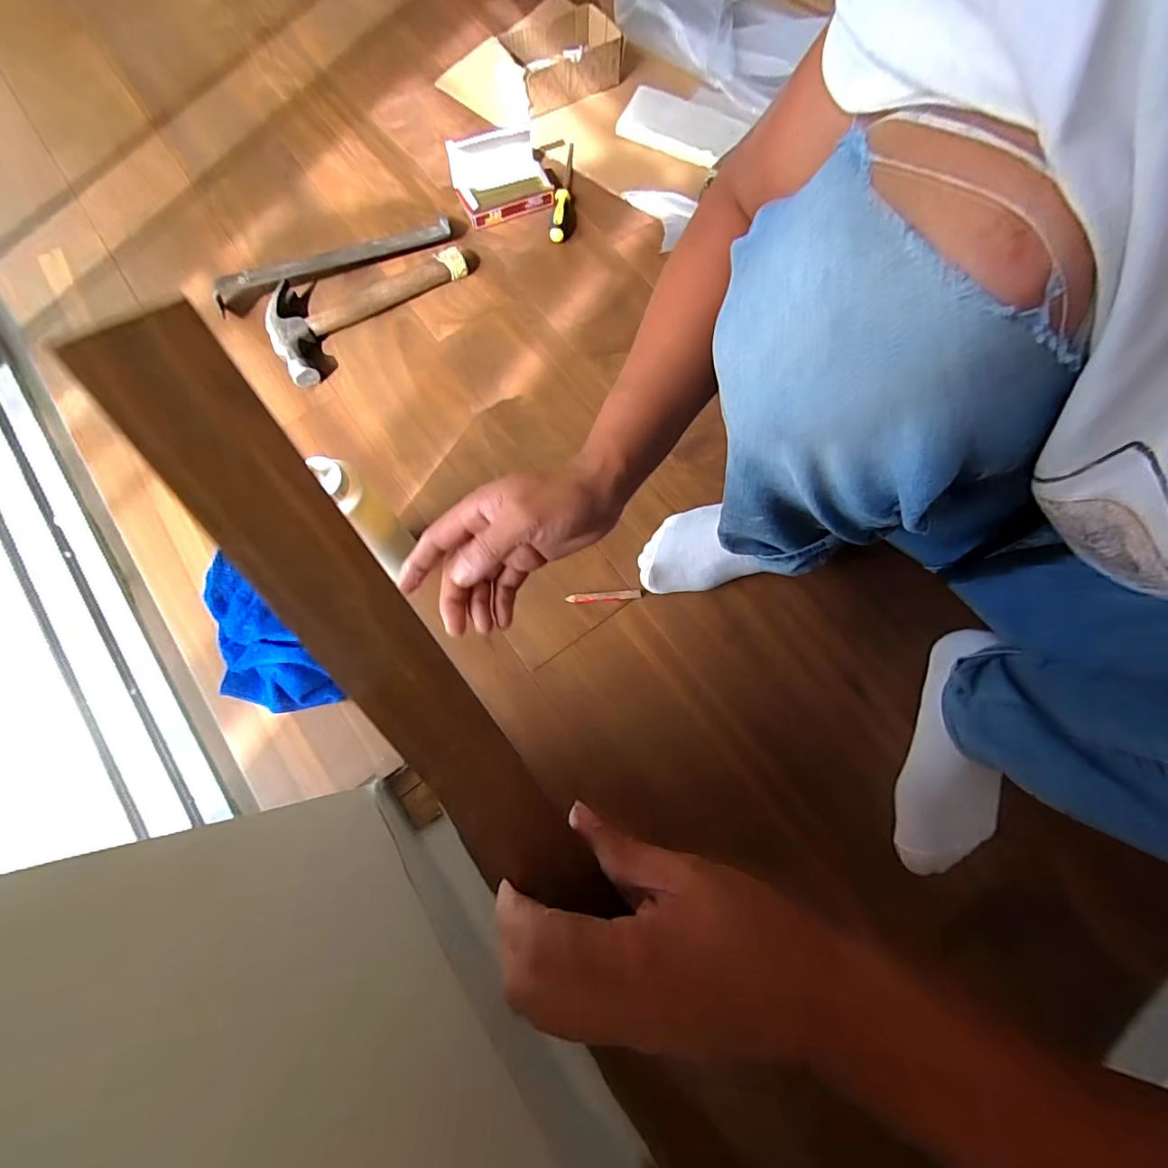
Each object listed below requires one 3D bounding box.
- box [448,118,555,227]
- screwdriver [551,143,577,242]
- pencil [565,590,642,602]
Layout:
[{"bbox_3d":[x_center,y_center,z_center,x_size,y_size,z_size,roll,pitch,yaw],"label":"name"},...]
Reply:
[{"bbox_3d":[-0.119,-0.606,0.745,0.148,0.071,0.101,-24,76,-8],"label":"box"},{"bbox_3d":[-0.025,-0.600,0.770,0.034,0.026,0.186,5,74,-1],"label":"screwdriver"},{"bbox_3d":[0.024,0.014,0.596,0.088,0.004,0.011,-4,74,-3],"label":"pencil"}]

